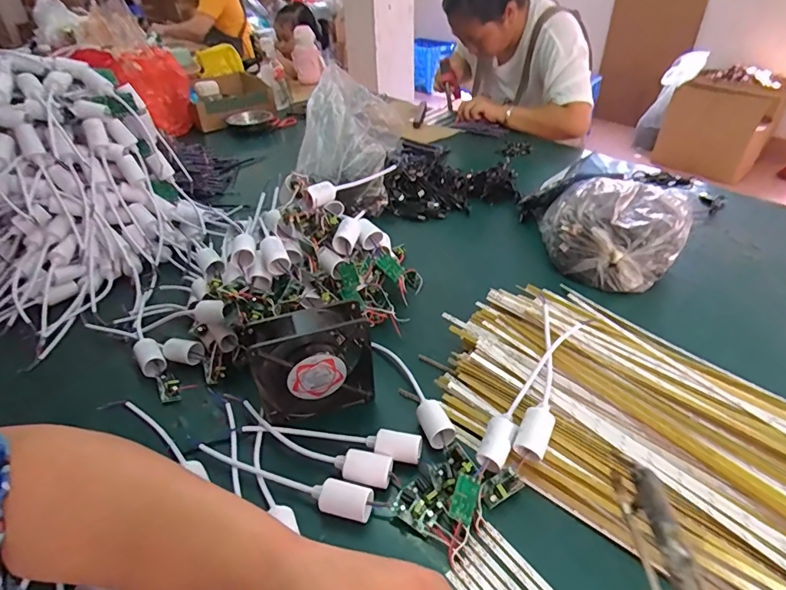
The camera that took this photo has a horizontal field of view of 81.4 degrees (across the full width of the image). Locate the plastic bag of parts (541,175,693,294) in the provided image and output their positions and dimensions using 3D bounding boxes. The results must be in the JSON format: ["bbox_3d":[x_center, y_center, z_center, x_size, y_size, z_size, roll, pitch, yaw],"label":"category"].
[{"bbox_3d":[0.328,-0.100,0.707,0.207,0.107,0.178,22,43,30],"label":"plastic bag of parts"}]

